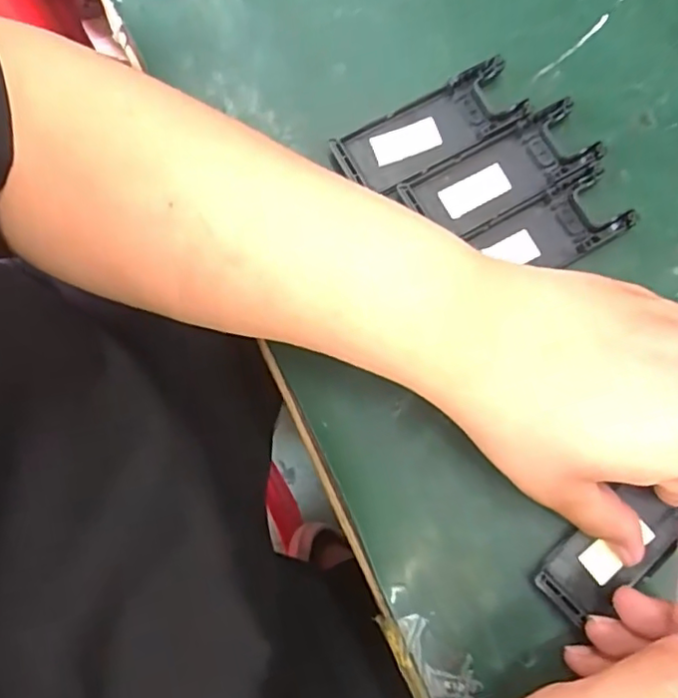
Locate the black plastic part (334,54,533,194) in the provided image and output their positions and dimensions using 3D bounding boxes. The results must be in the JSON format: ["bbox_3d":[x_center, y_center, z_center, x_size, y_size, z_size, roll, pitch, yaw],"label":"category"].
[{"bbox_3d":[0.047,-0.114,0.321,0.098,0.008,0.037,-27,80,-4],"label":"black plastic part"}]

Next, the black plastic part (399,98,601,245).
[{"bbox_3d":[0.084,-0.089,0.317,0.096,0.010,0.040,-28,80,-4],"label":"black plastic part"}]

